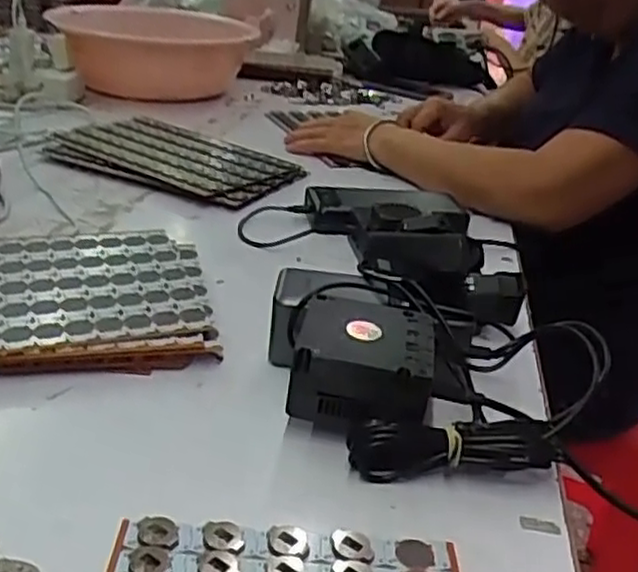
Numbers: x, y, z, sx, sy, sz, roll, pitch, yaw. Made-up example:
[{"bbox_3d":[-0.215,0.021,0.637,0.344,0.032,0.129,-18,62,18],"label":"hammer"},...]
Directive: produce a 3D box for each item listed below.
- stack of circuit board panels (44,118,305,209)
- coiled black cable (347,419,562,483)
[{"bbox_3d":[-0.171,-0.150,0.843,0.284,0.017,0.171,19,29,23],"label":"stack of circuit board panels"},{"bbox_3d":[0.071,0.088,0.393,0.108,0.033,0.023,6,26,-3],"label":"coiled black cable"}]

